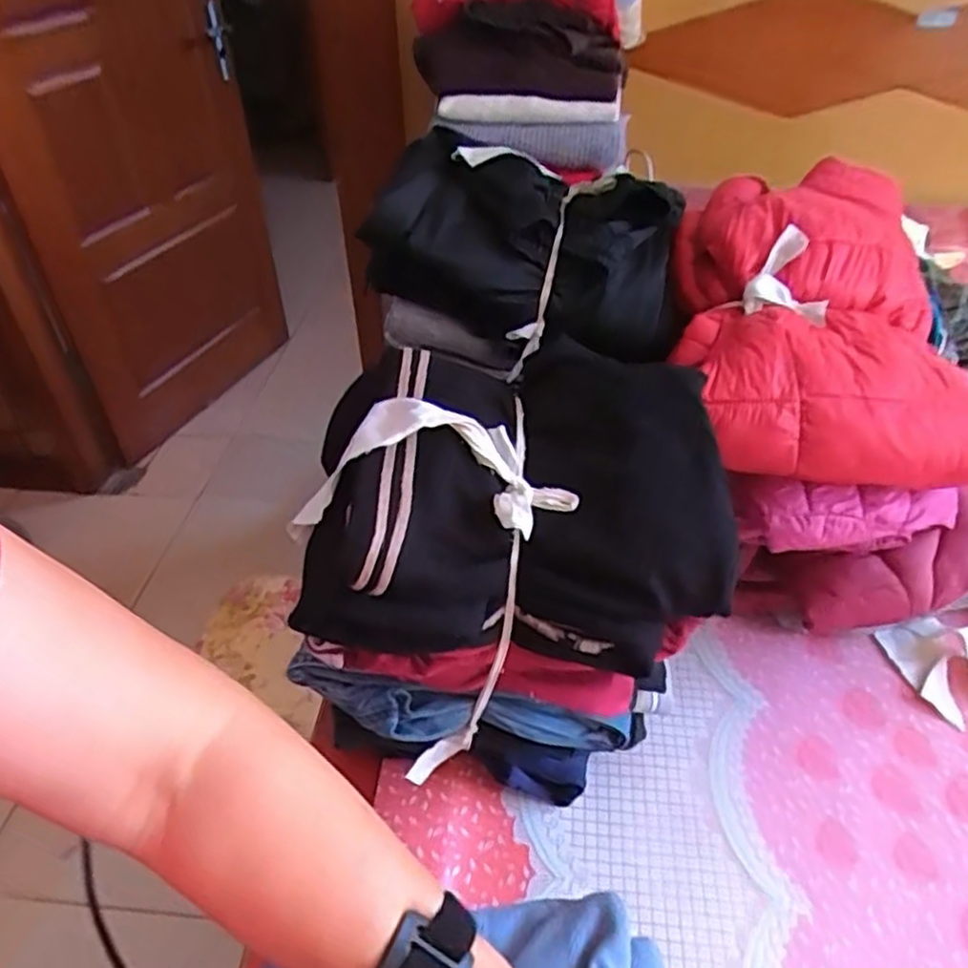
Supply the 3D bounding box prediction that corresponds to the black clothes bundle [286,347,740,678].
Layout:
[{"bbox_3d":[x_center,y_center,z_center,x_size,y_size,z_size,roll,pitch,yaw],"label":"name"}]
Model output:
[{"bbox_3d":[0.016,-0.003,0.498,0.264,0.108,0.231,-2,41,-2],"label":"black clothes bundle"}]

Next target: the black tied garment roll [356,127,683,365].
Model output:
[{"bbox_3d":[0.038,-0.216,0.660,0.282,0.128,0.167,10,42,13],"label":"black tied garment roll"}]

